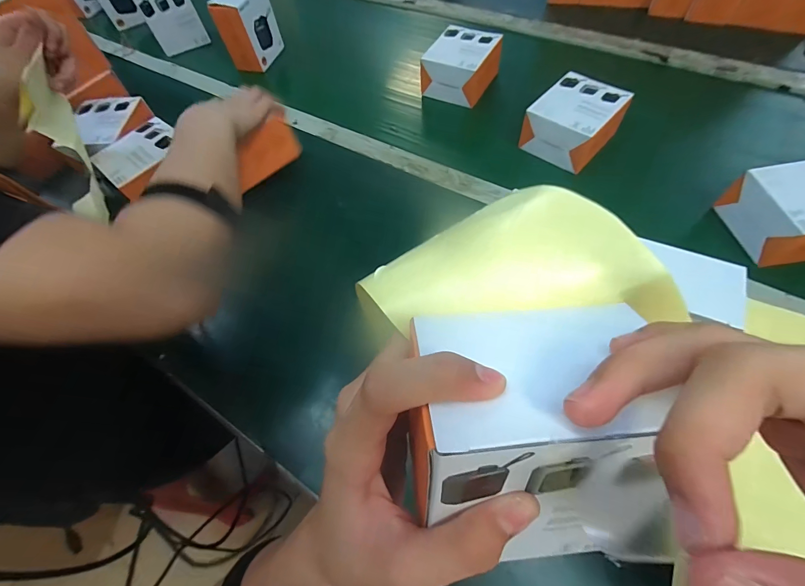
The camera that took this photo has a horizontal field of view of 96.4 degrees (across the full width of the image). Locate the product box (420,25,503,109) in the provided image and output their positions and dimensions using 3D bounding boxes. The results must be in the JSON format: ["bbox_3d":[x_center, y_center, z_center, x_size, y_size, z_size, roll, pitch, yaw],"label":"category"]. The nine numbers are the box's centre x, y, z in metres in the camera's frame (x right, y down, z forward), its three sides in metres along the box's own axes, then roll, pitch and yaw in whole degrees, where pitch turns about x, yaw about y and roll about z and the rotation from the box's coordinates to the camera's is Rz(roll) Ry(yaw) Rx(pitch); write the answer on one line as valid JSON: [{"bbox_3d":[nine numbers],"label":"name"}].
[{"bbox_3d":[0.105,-0.397,0.627,0.114,0.064,0.133,21,65,13],"label":"product box"}]

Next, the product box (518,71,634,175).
[{"bbox_3d":[0.254,-0.250,0.535,0.105,0.073,0.116,40,70,21],"label":"product box"}]

